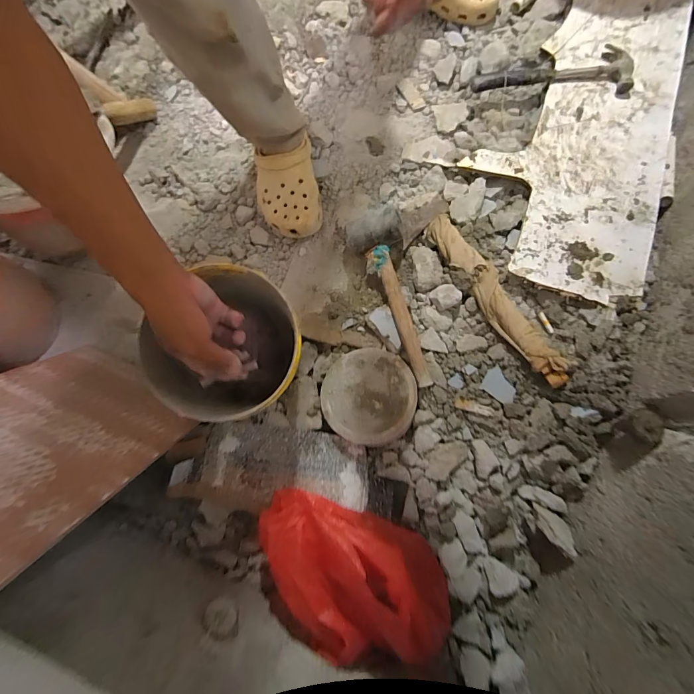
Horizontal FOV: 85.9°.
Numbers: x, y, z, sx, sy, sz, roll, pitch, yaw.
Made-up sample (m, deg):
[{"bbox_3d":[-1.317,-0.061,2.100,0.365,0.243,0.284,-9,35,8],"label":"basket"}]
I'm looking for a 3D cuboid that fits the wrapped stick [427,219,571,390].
[{"bbox_3d":[0.235,-0.084,0.593,0.054,0.060,0.327,-29,79,-6],"label":"wrapped stick"}]

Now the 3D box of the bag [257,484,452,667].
[{"bbox_3d":[0.007,0.299,0.482,0.268,0.153,0.140,23,78,4],"label":"bag"}]

